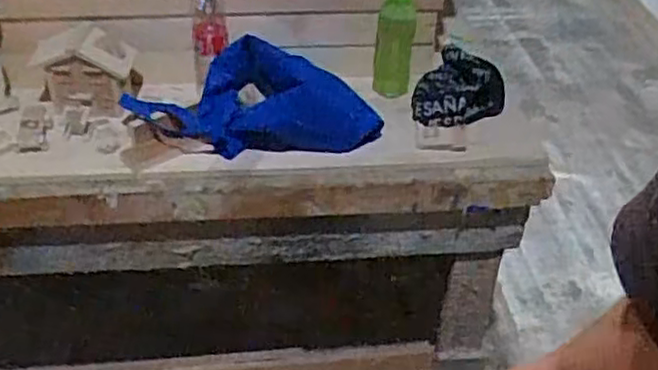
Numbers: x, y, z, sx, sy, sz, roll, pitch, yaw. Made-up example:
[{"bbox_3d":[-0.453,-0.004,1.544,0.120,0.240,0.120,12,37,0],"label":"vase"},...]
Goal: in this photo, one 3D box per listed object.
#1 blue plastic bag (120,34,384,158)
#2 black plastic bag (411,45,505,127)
[{"bbox_3d":[-0.122,-0.155,1.143,0.394,0.135,0.169,-8,41,-11],"label":"blue plastic bag"},{"bbox_3d":[0.239,-0.175,1.254,0.146,0.056,0.195,19,43,20],"label":"black plastic bag"}]

